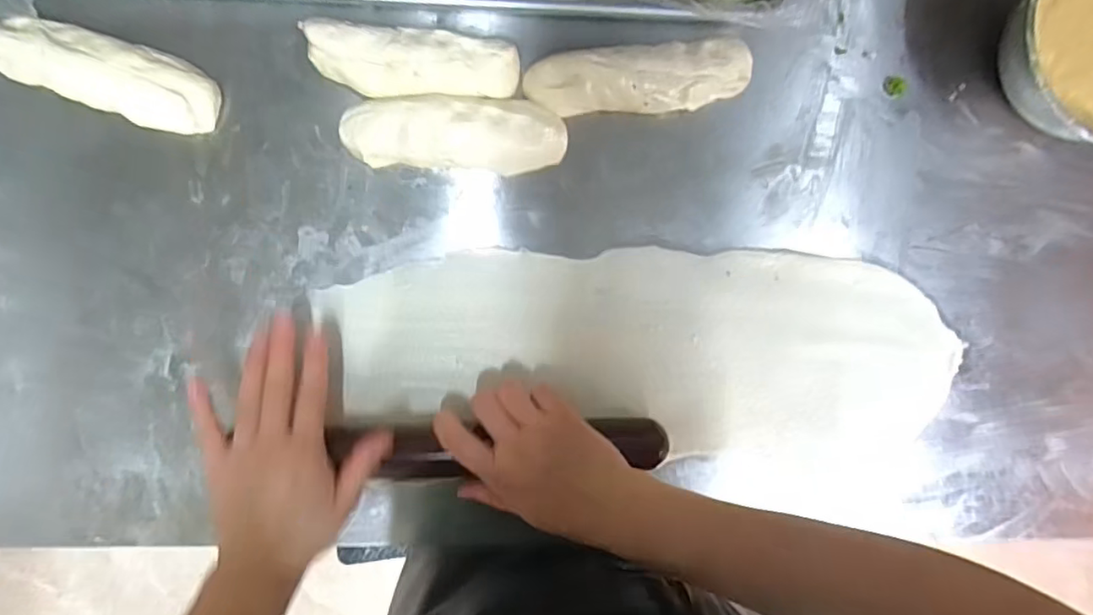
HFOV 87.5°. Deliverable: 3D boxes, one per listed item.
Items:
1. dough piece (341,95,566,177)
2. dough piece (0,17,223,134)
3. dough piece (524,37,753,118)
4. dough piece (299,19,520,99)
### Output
[{"bbox_3d":[-0.068,-0.128,0.430,0.161,0.032,0.052,-2,90,-5],"label":"dough piece"},{"bbox_3d":[-0.322,-0.169,0.410,0.160,0.031,0.052,16,89,-5],"label":"dough piece"},{"bbox_3d":[0.072,-0.175,0.438,0.172,0.028,0.051,-7,91,-5],"label":"dough piece"},{"bbox_3d":[-0.099,-0.182,0.431,0.152,0.033,0.049,1,90,-5],"label":"dough piece"}]

